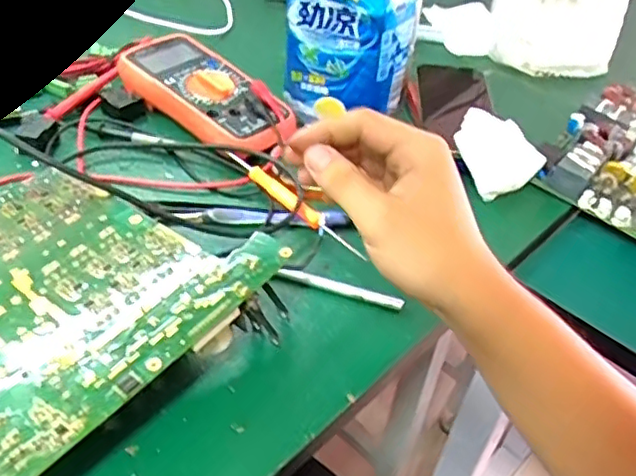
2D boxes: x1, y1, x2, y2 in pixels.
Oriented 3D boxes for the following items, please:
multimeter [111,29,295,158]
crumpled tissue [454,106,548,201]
[{"bbox_3d":[-0.100,-0.126,0.581,0.186,0.039,0.077,36,49,28],"label":"multimeter"},{"bbox_3d":[0.152,-0.067,0.536,0.074,0.049,0.076,19,43,12],"label":"crumpled tissue"}]

